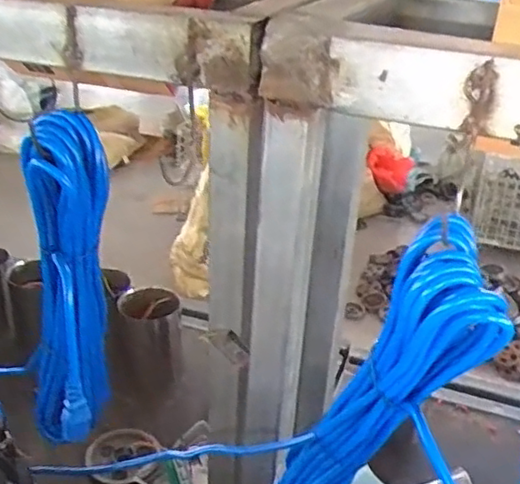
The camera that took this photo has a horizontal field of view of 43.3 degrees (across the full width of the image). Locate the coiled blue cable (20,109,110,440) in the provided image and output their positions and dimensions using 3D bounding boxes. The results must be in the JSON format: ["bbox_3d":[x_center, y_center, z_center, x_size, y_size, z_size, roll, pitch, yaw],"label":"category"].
[{"bbox_3d":[-0.183,0.056,0.632,0.081,0.351,0.058,-8,29,-20],"label":"coiled blue cable"}]

